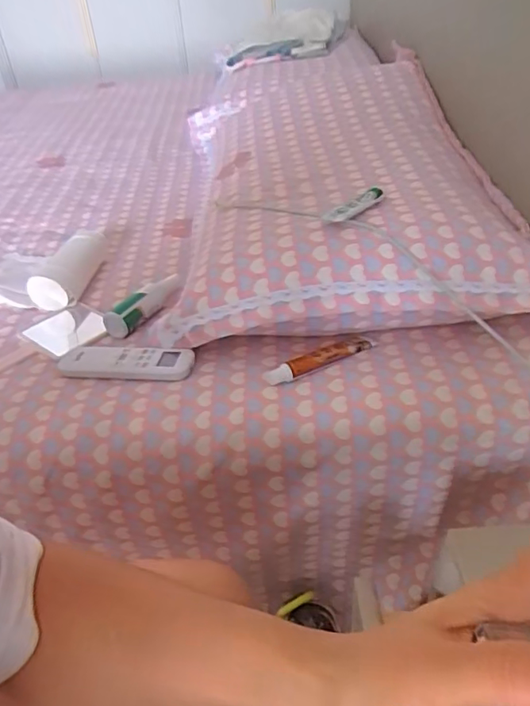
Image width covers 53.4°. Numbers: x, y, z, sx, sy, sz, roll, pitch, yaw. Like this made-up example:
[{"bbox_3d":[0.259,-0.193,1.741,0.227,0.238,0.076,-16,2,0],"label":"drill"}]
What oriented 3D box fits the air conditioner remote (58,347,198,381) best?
[{"bbox_3d":[-0.149,0.009,0.552,0.147,0.015,0.040,2,41,7],"label":"air conditioner remote"}]

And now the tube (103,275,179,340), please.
[{"bbox_3d":[-0.141,-0.064,0.638,0.030,0.033,0.120,23,47,28],"label":"tube"}]

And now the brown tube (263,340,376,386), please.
[{"bbox_3d":[0.056,0.005,0.523,0.117,0.017,0.021,-17,42,-15],"label":"brown tube"}]

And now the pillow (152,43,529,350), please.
[{"bbox_3d":[0.088,-0.263,0.765,0.421,0.120,0.682,-2,40,2],"label":"pillow"}]

